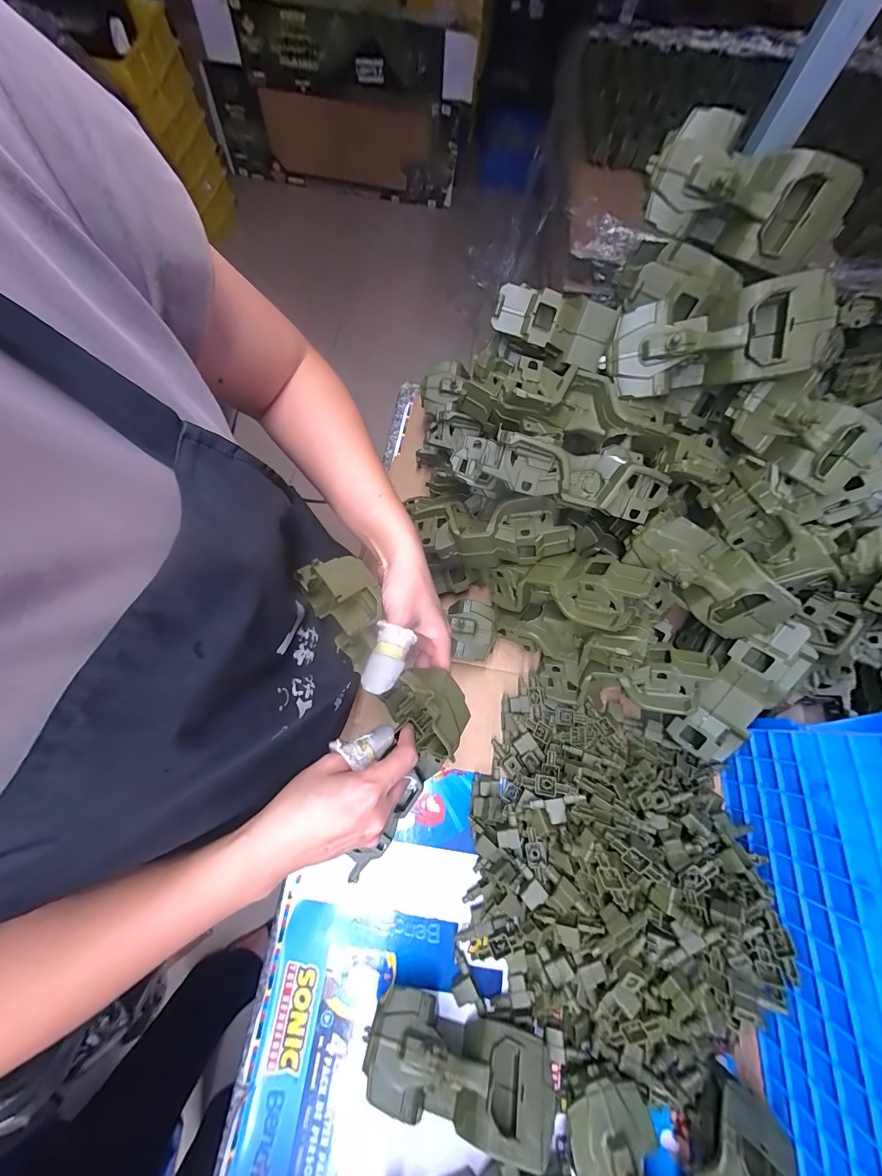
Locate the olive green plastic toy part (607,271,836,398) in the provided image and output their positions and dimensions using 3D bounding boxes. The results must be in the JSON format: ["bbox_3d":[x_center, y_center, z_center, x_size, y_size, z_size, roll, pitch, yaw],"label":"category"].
[{"bbox_3d":[0.253,-0.227,0.365,0.173,0.084,0.073,-3,70,12],"label":"olive green plastic toy part"}]

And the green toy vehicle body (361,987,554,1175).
[{"bbox_3d":[0.015,0.458,0.370,0.177,0.077,0.080,17,71,3],"label":"green toy vehicle body"}]

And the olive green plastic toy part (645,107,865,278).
[{"bbox_3d":[0.285,-0.366,0.359,0.180,0.077,0.055,15,71,2],"label":"olive green plastic toy part"}]

